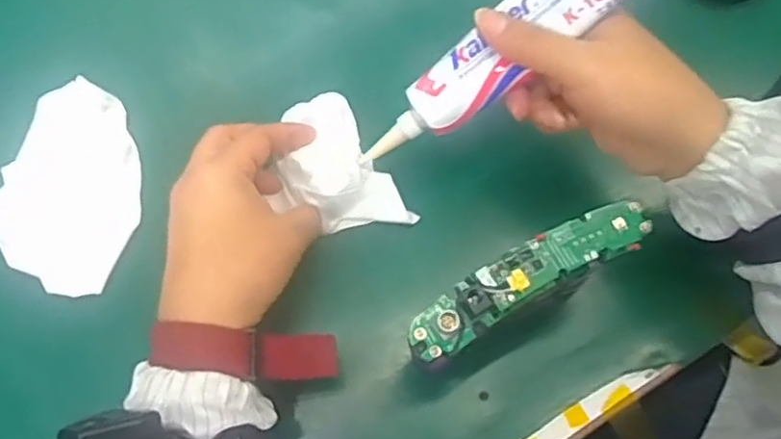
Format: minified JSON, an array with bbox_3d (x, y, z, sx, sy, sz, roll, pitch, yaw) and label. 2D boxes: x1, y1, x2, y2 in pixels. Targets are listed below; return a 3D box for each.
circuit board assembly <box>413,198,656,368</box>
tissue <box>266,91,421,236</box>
[{"bbox_3d":[0.061,0.026,0.299,0.116,0.016,0.026,-27,75,-10],"label":"circuit board assembly"},{"bbox_3d":[-0.035,-0.026,0.388,0.059,0.026,0.090,-31,76,-11],"label":"tissue"}]

